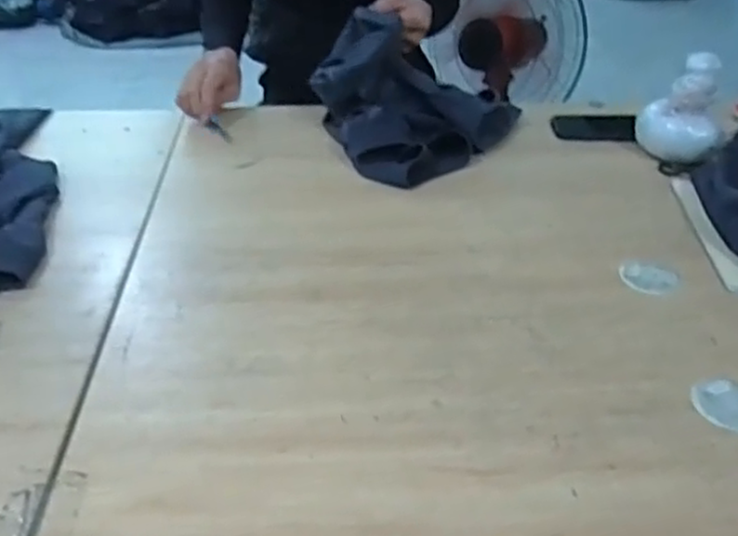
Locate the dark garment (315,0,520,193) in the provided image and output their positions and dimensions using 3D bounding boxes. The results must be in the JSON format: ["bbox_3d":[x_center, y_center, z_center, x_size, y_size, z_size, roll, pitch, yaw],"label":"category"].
[{"bbox_3d":[0.065,-0.239,1.027,0.300,0.155,0.237,6,36,8],"label":"dark garment"}]

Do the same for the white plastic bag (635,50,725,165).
[{"bbox_3d":[0.450,-0.226,1.029,0.115,0.142,0.083,14,38,18],"label":"white plastic bag"}]

